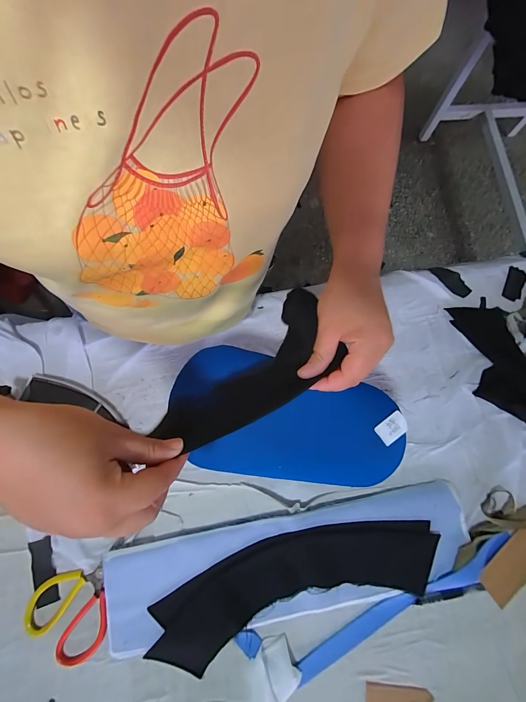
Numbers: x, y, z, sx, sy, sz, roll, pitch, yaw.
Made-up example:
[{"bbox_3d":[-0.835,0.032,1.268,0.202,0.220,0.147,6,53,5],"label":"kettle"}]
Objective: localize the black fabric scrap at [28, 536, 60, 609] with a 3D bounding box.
[{"bbox_3d":[-0.302,0.303,0.406,0.032,0.006,0.083,-16,79,-5],"label":"black fabric scrap"}]

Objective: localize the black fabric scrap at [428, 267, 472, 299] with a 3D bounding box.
[{"bbox_3d":[0.325,-0.123,0.509,0.075,0.004,0.032,44,81,7],"label":"black fabric scrap"}]

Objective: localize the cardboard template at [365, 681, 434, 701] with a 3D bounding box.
[{"bbox_3d":[0.176,0.457,0.382,0.086,0.005,0.040,7,78,0],"label":"cardboard template"}]

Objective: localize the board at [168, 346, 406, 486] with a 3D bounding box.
[{"bbox_3d":[0.024,0.086,0.349,0.265,0.040,0.130,16,77,2],"label":"board"}]

